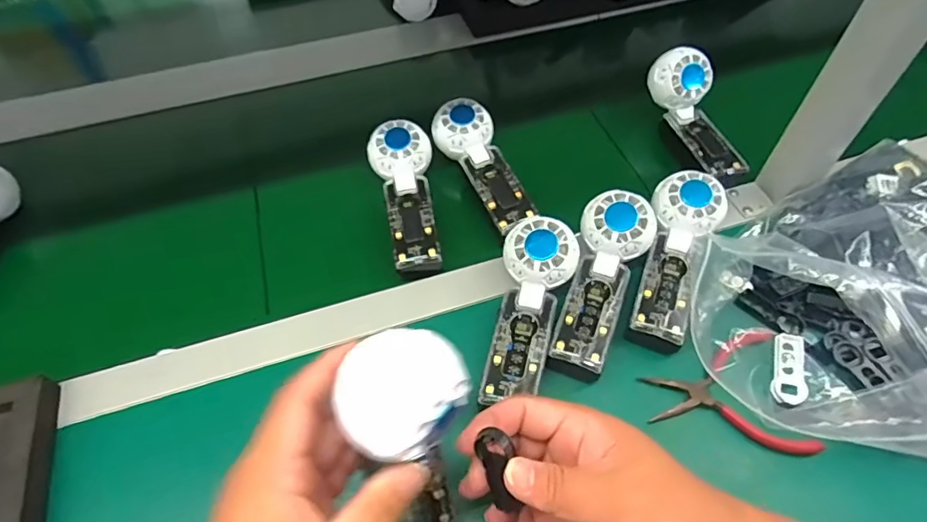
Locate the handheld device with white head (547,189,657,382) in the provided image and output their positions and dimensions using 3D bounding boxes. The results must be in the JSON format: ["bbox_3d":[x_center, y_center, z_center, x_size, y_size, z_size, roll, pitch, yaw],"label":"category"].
[{"bbox_3d":[0.115,0.018,0.429,0.057,0.033,0.163,18,70,14],"label":"handheld device with white head"}]

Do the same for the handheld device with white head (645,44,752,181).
[{"bbox_3d":[0.252,-0.155,0.547,0.051,0.044,0.148,-20,78,-12],"label":"handheld device with white head"}]

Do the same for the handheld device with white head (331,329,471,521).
[{"bbox_3d":[-0.026,0.117,0.296,0.061,0.168,0.055,-7,38,-3],"label":"handheld device with white head"}]

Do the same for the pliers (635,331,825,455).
[{"bbox_3d":[0.202,0.102,0.399,0.113,0.012,0.095,-2,54,0],"label":"pliers"}]

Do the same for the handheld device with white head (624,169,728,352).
[{"bbox_3d":[0.184,-0.004,0.444,0.059,0.059,0.161,19,57,14],"label":"handheld device with white head"}]

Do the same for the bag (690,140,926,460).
[{"bbox_3d":[0.367,0.028,0.410,0.345,0.084,0.260,-27,58,-17],"label":"bag"}]

